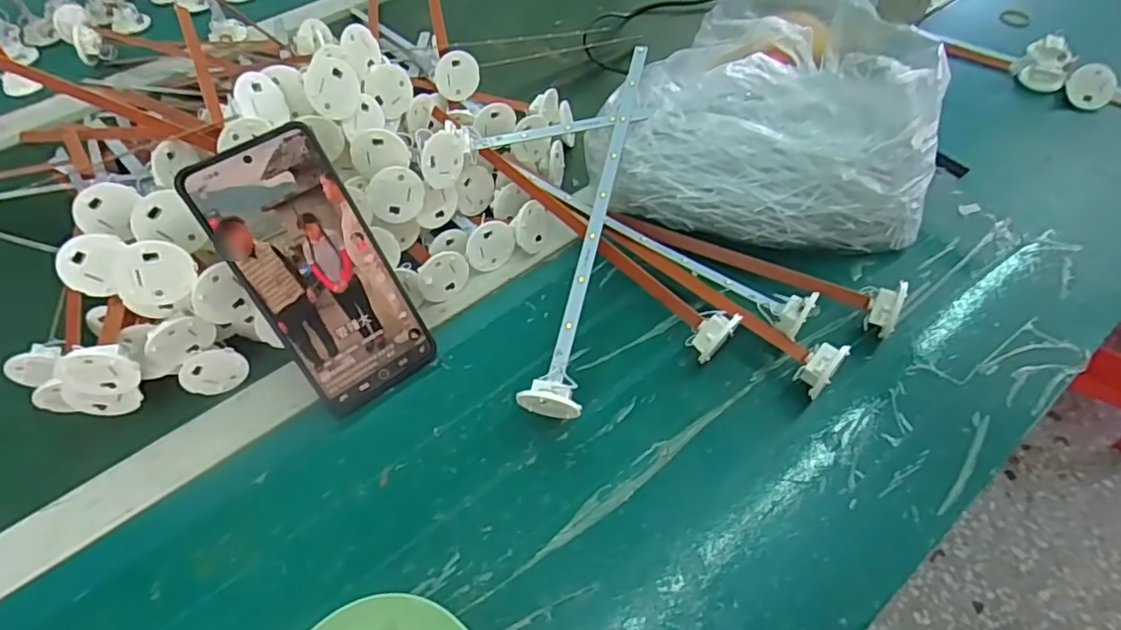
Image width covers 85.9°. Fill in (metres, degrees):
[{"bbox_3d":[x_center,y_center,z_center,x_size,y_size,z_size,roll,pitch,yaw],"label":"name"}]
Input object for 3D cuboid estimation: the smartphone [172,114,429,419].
[{"bbox_3d":[-0.144,-0.025,0.361,0.077,0.164,0.007,-34,22,-21],"label":"smartphone"}]

